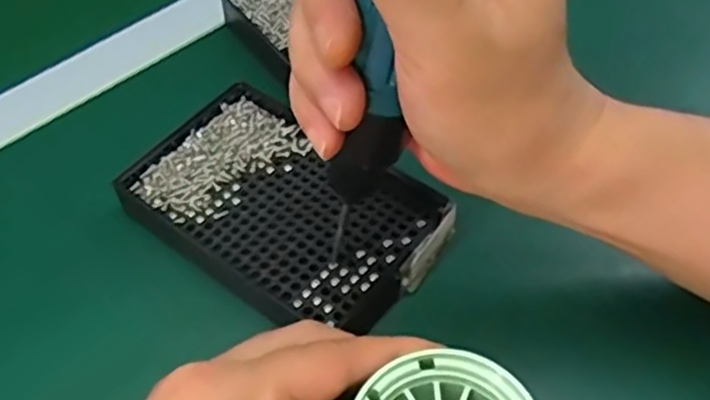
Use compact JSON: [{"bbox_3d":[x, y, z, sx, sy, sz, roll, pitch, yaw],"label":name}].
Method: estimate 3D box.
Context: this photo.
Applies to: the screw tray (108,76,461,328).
[{"bbox_3d":[-0.034,0.002,0.342,0.143,0.016,0.092,31,60,24],"label":"screw tray"}]

